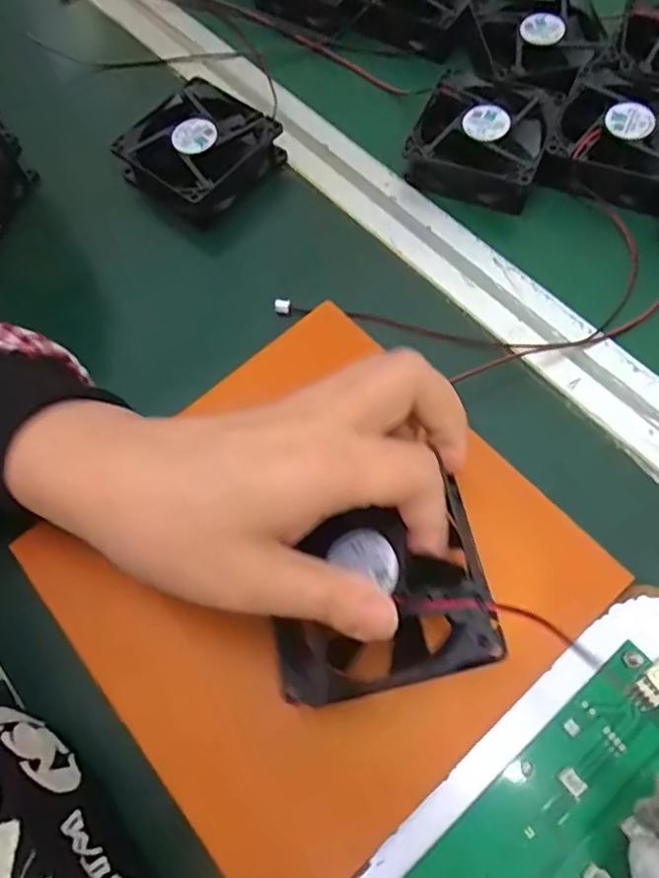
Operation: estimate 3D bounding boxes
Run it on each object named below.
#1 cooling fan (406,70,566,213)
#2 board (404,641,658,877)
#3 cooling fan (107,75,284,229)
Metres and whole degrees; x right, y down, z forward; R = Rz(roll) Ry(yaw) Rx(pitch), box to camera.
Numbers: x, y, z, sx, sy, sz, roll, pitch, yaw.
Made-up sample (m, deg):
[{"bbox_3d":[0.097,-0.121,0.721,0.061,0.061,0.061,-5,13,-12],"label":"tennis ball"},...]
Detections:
[{"bbox_3d":[0.096,-0.190,0.377,0.078,0.026,0.082,21,67,11],"label":"cooling fan"},{"bbox_3d":[0.096,0.147,0.225,0.134,0.011,0.064,-39,70,-15],"label":"board"},{"bbox_3d":[-0.084,-0.185,0.382,0.078,0.022,0.082,39,72,17],"label":"cooling fan"}]

